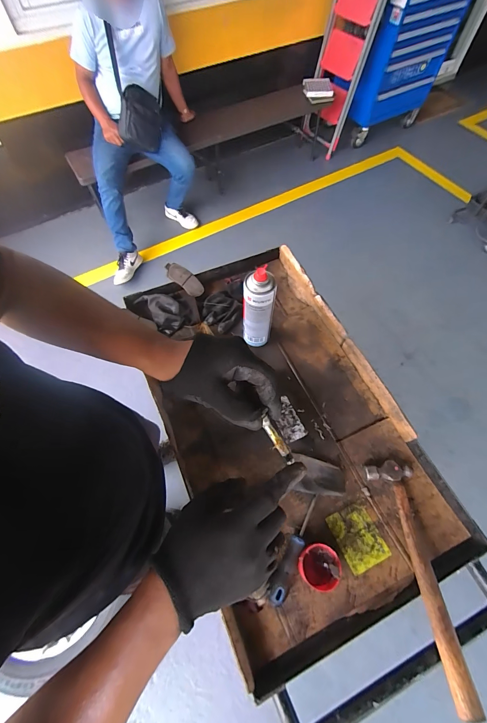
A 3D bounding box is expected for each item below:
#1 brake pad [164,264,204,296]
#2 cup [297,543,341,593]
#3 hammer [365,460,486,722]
[{"bbox_3d":[-0.156,-0.218,0.785,0.112,0.014,0.047,35,95,-23],"label":"brake pad"},{"bbox_3d":[0.128,0.352,0.509,0.064,0.061,0.068,0,65,1],"label":"cup"},{"bbox_3d":[0.296,0.344,0.498,0.081,0.026,0.337,-3,52,0],"label":"hammer"}]

